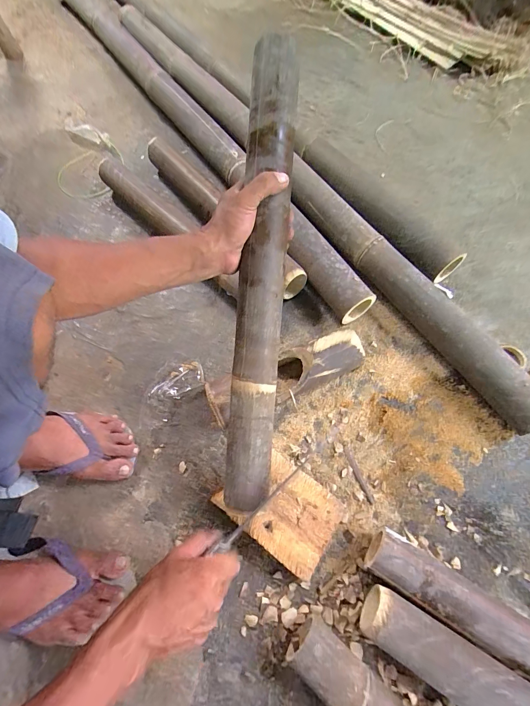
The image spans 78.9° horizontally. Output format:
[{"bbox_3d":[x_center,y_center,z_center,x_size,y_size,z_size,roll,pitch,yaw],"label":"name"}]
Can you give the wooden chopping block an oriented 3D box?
[{"bbox_3d":[0.023,0.228,0.484,0.160,0.048,0.114,32,71,15],"label":"wooden chopping block"}]

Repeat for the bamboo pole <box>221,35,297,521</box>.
[{"bbox_3d":[-0.005,-0.095,0.404,0.059,0.046,0.590,5,95,5],"label":"bamboo pole"}]

